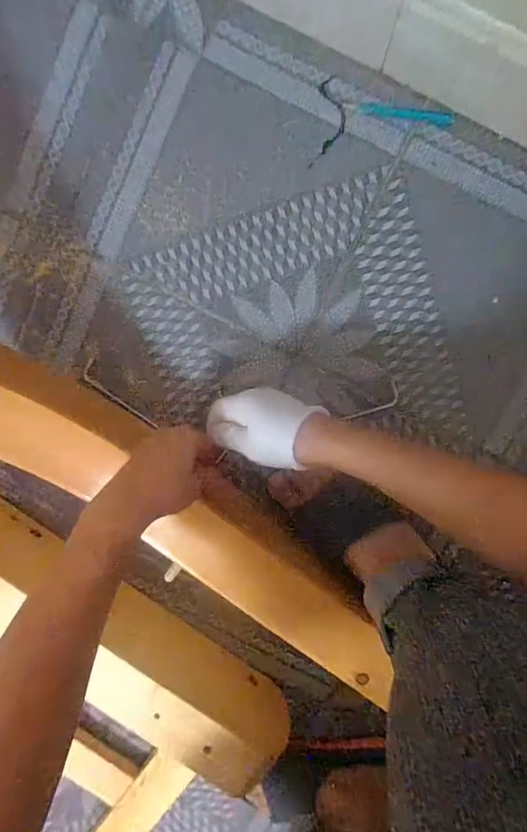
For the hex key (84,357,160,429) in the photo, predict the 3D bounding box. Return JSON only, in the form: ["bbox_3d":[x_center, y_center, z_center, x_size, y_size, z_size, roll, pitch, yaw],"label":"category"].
[{"bbox_3d":[-0.171,-0.020,0.521,0.021,0.006,0.110,-42,93,8],"label":"hex key"}]

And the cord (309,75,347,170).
[{"bbox_3d":[0.069,-0.305,0.462,0.032,0.004,0.085,7,98,3],"label":"cord"}]

